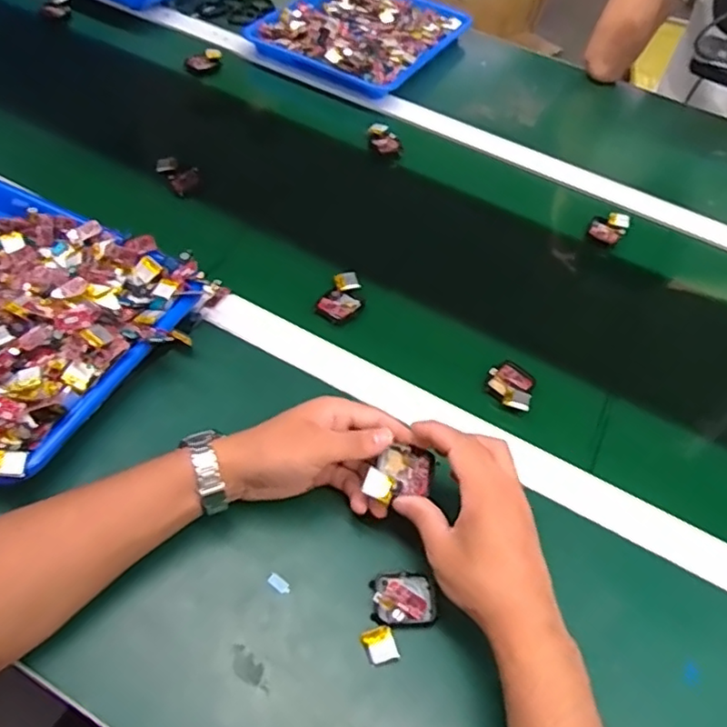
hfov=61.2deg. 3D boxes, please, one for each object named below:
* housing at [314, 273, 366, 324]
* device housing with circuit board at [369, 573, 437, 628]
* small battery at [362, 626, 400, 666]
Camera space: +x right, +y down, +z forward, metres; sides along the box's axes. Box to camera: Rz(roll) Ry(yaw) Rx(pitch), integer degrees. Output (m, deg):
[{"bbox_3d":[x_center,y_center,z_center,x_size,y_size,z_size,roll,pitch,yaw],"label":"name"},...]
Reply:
[{"bbox_3d":[-0.019,-0.066,0.614,0.037,0.019,0.063,26,56,13],"label":"housing"},{"bbox_3d":[0.029,0.167,0.436,0.044,0.009,0.036,0,54,-5],"label":"device housing with circuit board"},{"bbox_3d":[0.011,0.192,0.417,0.020,0.004,0.022,-13,57,-14],"label":"small battery"}]

